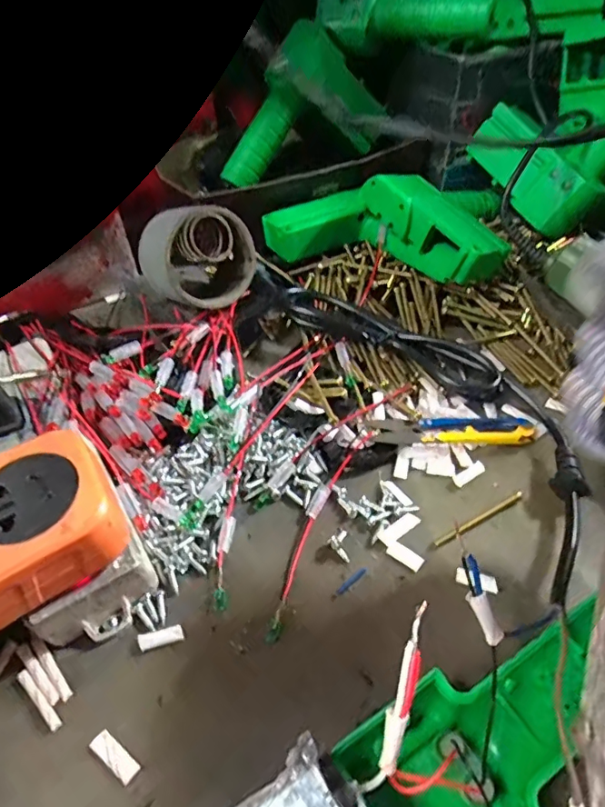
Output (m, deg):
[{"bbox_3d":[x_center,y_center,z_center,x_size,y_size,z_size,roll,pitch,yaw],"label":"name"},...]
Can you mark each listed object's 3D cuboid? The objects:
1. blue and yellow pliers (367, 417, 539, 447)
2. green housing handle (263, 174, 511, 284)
[{"bbox_3d":[0.089,0.015,0.302,0.094,0.011,0.025,-1,48,0],"label":"blue and yellow pliers"},{"bbox_3d":[0.065,-0.142,0.400,0.187,0.055,0.083,19,52,16],"label":"green housing handle"}]

